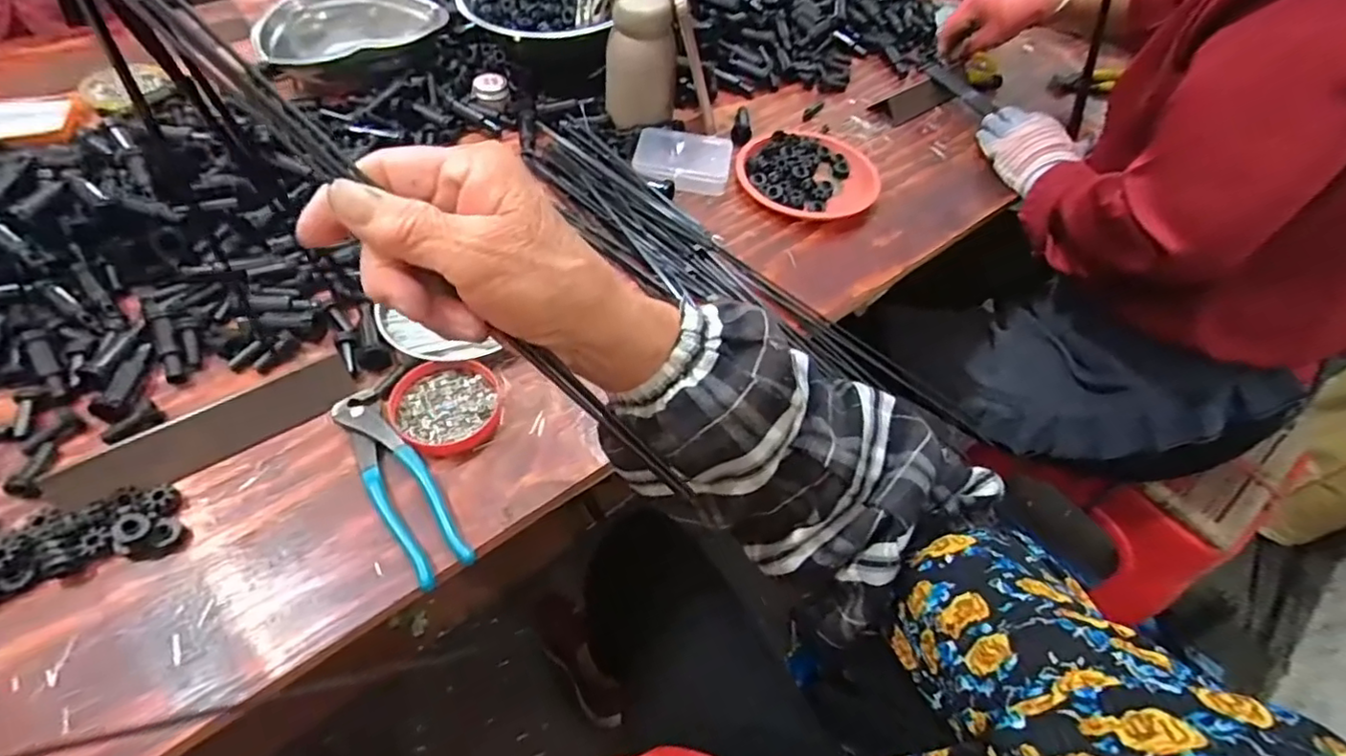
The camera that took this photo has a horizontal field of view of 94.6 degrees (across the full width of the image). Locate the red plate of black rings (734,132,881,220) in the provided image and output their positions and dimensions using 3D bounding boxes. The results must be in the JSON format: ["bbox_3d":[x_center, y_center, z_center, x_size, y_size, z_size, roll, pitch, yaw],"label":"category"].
[{"bbox_3d":[0.155,-0.232,0.707,0.155,0.022,0.140,-23,58,-21],"label":"red plate of black rings"}]

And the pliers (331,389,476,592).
[{"bbox_3d":[-0.193,0.072,0.437,0.039,0.017,0.164,-29,61,-24],"label":"pliers"}]

